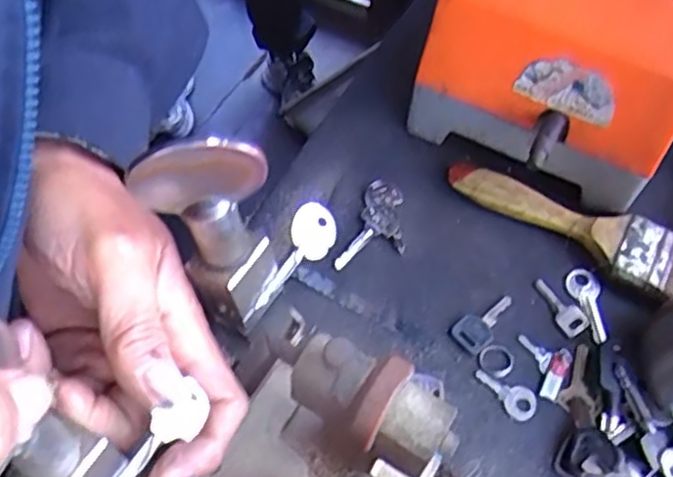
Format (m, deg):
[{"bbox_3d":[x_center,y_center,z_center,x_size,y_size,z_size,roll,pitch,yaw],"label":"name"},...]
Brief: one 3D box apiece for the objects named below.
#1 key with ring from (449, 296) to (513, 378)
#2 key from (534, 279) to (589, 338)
[{"bbox_3d":[0.097,0.059,0.429,0.046,0.008,0.041,-29,60,-16],"label":"key with ring"},{"bbox_3d":[0.141,0.042,0.444,0.017,0.004,0.041,-23,59,-13],"label":"key"}]

